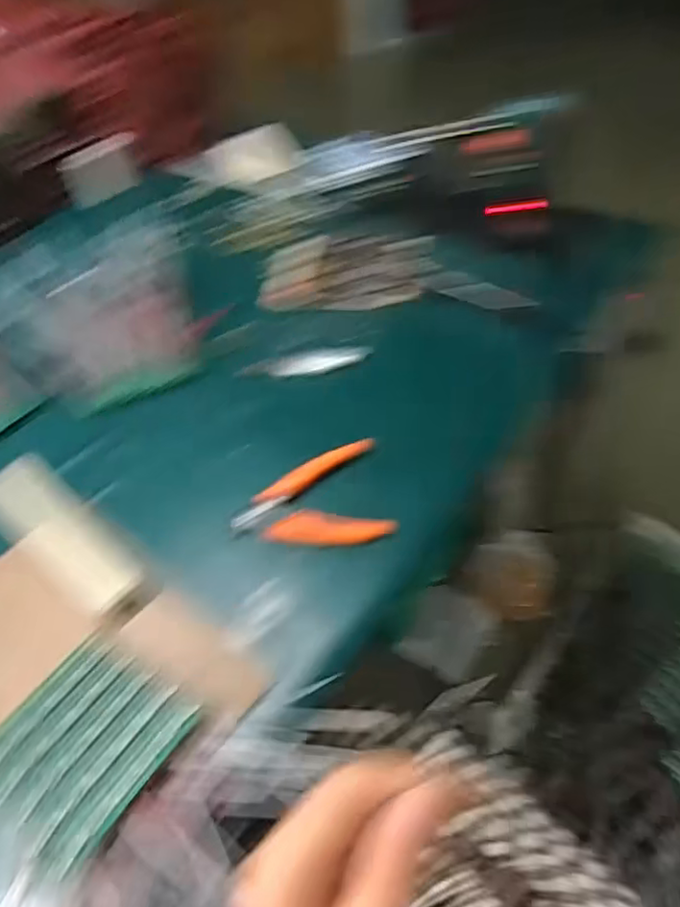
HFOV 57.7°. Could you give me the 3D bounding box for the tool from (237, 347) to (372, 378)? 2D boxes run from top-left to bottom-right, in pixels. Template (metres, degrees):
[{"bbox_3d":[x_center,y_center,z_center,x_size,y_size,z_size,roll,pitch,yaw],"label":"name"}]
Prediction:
[{"bbox_3d":[-0.035,-0.092,0.633,0.133,0.011,0.029,-9,50,-2],"label":"tool"}]

